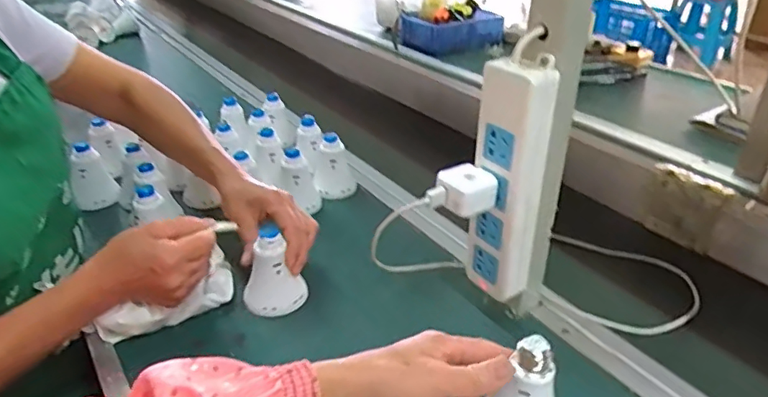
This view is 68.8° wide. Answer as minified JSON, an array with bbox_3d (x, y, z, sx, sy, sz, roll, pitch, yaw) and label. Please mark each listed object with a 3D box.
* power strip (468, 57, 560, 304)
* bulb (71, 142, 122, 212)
[{"bbox_3d":[0.112,-0.012,0.509,0.038,0.224,0.051,-19,35,-28],"label":"power strip"},{"bbox_3d":[-0.393,-0.031,0.757,0.053,0.087,0.043,-16,34,-24],"label":"bulb"}]

